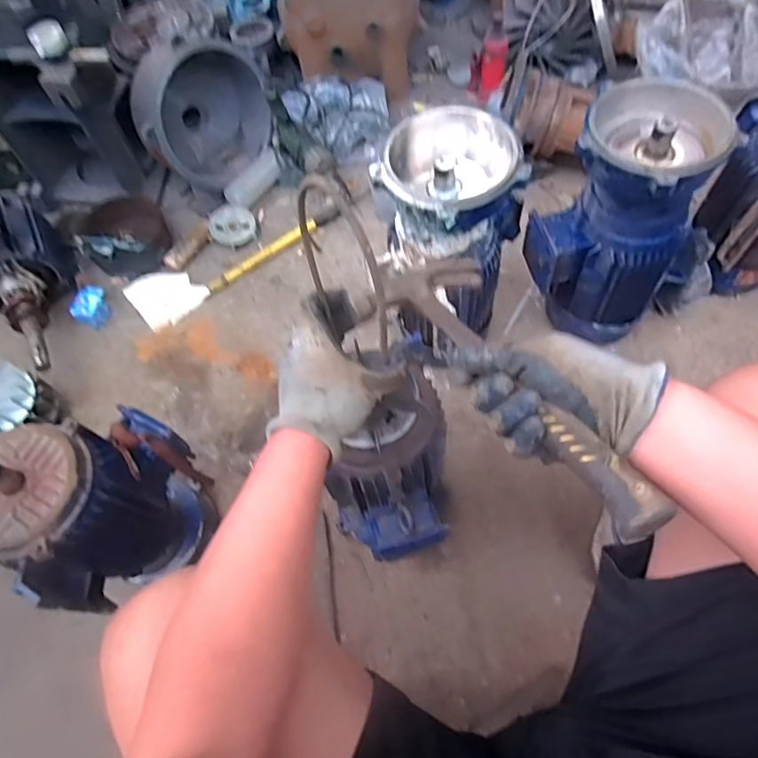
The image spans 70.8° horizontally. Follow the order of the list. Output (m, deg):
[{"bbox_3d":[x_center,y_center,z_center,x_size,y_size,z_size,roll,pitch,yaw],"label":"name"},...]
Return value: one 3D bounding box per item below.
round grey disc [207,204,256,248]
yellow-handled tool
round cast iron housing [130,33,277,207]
[{"bbox_3d":[-0.346,-0.362,1.265,0.107,0.026,0.107,1,74,-4],"label":"round grey disc"},{"bbox_3d":[-0.327,-0.290,1.217,0.499,0.032,0.132,-34,65,-13],"label":"yellow-handled tool"},{"bbox_3d":[-0.396,-0.615,1.231,0.317,0.302,0.217,-45,28,-9],"label":"round cast iron housing"}]

